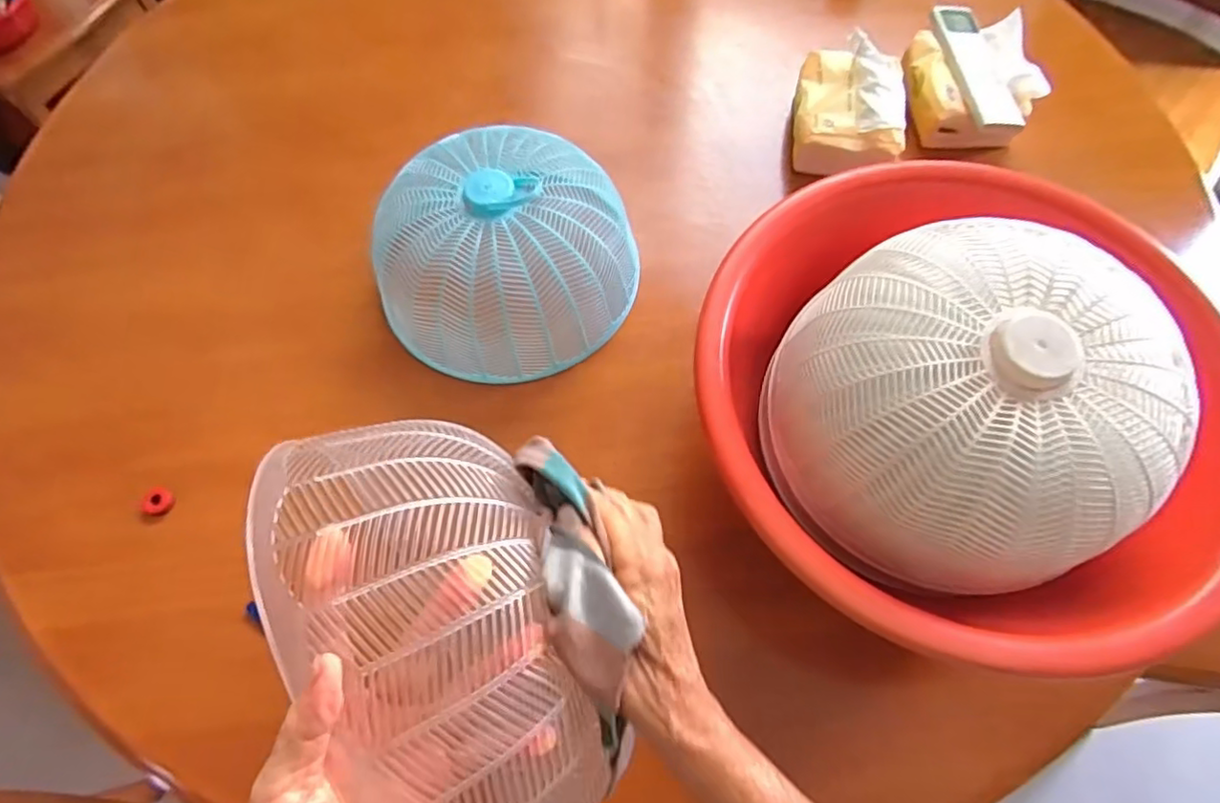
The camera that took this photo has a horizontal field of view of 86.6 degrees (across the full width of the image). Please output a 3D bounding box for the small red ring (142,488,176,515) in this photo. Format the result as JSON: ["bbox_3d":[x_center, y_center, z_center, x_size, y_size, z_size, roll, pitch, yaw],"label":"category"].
[{"bbox_3d":[-0.372,0.082,0.533,0.017,0.016,0.022,18,67,9],"label":"small red ring"}]

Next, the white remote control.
[{"bbox_3d":[0.368,-0.344,0.654,0.050,0.011,0.172,-7,65,-2],"label":"white remote control"}]

